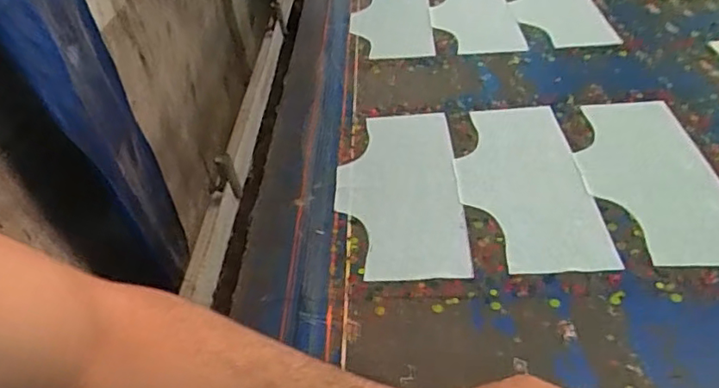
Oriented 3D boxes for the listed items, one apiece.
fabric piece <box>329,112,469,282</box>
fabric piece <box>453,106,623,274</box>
[{"bbox_3d":[0.048,-0.014,0.705,0.149,0.006,0.307,-3,39,4],"label":"fabric piece"},{"bbox_3d":[0.201,-0.024,0.703,0.150,0.008,0.316,-3,38,4],"label":"fabric piece"}]

